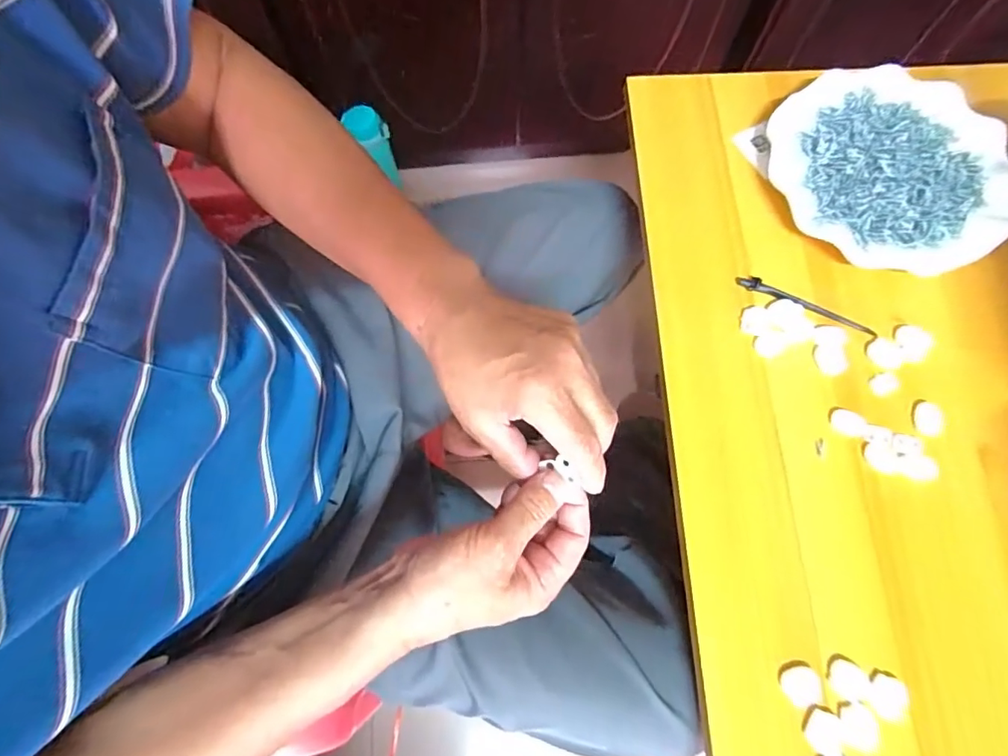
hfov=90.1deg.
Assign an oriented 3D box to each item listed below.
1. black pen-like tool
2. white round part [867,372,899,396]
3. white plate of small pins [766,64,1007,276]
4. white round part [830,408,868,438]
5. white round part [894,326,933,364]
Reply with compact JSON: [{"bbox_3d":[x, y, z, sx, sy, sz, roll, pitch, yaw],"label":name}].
[{"bbox_3d":[0.231,-0.057,0.384,0.105,0.004,0.010,22,76,6],"label":"black pen-like tool"},{"bbox_3d":[0.278,0.004,0.367,0.020,0.004,0.017,-25,76,-6],"label":"white round part"},{"bbox_3d":[0.308,-0.171,0.403,0.180,0.022,0.181,0,74,0],"label":"white plate of small pins"},{"bbox_3d":[0.246,0.032,0.357,0.024,0.004,0.018,20,76,6],"label":"white round part"},{"bbox_3d":[0.303,-0.027,0.371,0.024,0.004,0.026,0,74,0],"label":"white round part"}]

